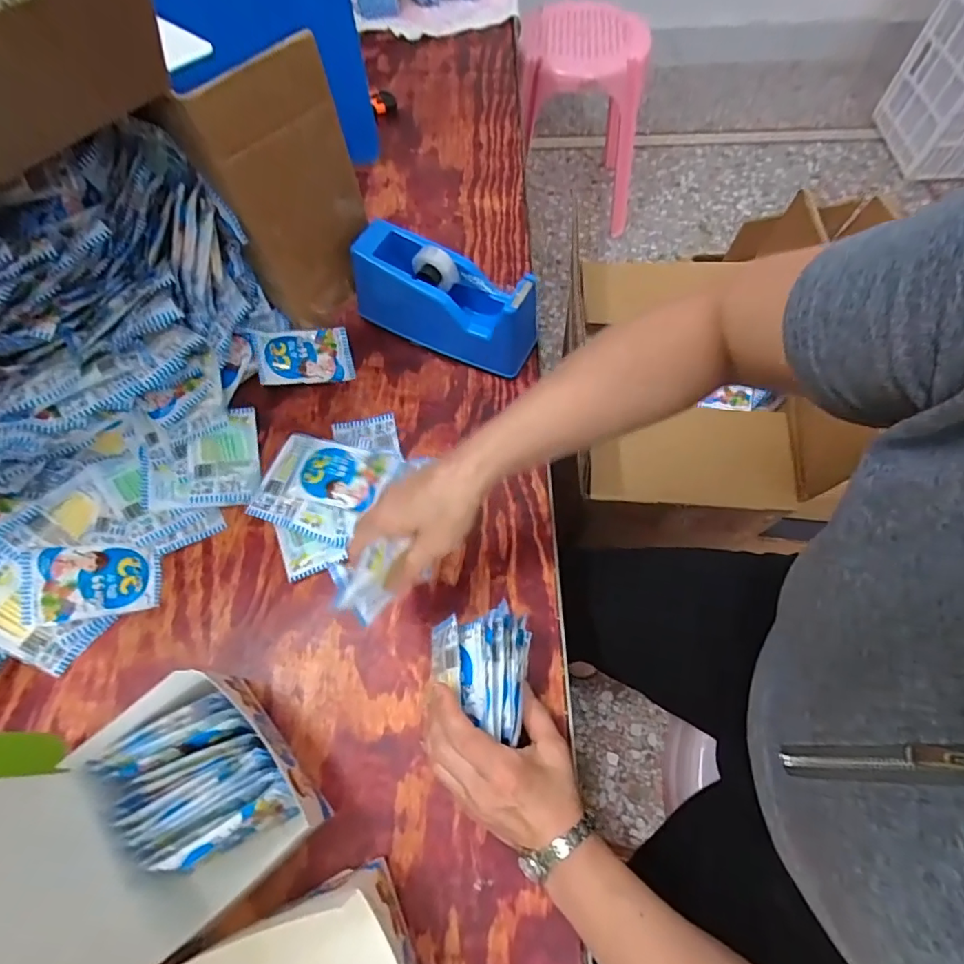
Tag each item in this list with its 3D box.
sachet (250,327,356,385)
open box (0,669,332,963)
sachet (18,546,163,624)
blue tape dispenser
[{"bbox_3d":[-0.201,-0.143,0.595,0.101,0.013,0.066,-9,78,-24],"label":"sachet"},{"bbox_3d":[-0.210,0.207,0.343,0.117,0.189,0.140,-43,71,-16],"label":"open box"},{"bbox_3d":[-0.357,0.090,0.483,0.104,0.011,0.063,-1,76,-31],"label":"sachet"},{"bbox_3d":[-0.041,-0.198,0.586,0.208,0.106,0.067,25,68,13],"label":"blue tape dispenser"}]

